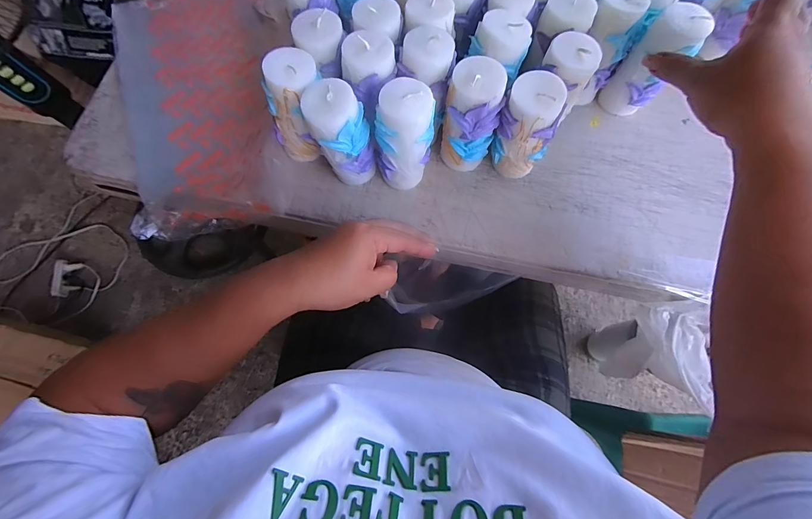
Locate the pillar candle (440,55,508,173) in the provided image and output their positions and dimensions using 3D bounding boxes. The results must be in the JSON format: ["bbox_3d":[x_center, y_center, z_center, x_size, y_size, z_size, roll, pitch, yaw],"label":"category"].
[{"bbox_3d":[0.064,-0.136,0.360,0.050,0.113,0.046,12,73,4],"label":"pillar candle"}]

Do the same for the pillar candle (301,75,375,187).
[{"bbox_3d":[-0.062,-0.116,0.353,0.049,0.109,0.046,-20,73,-6],"label":"pillar candle"}]

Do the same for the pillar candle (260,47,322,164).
[{"bbox_3d":[-0.105,-0.151,0.360,0.050,0.093,0.055,0,72,0],"label":"pillar candle"}]

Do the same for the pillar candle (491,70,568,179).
[{"bbox_3d":[0.117,-0.125,0.358,0.054,0.110,0.043,28,75,9],"label":"pillar candle"}]

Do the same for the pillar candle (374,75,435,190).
[{"bbox_3d":[-0.002,-0.115,0.351,0.052,0.105,0.048,16,73,5],"label":"pillar candle"}]

